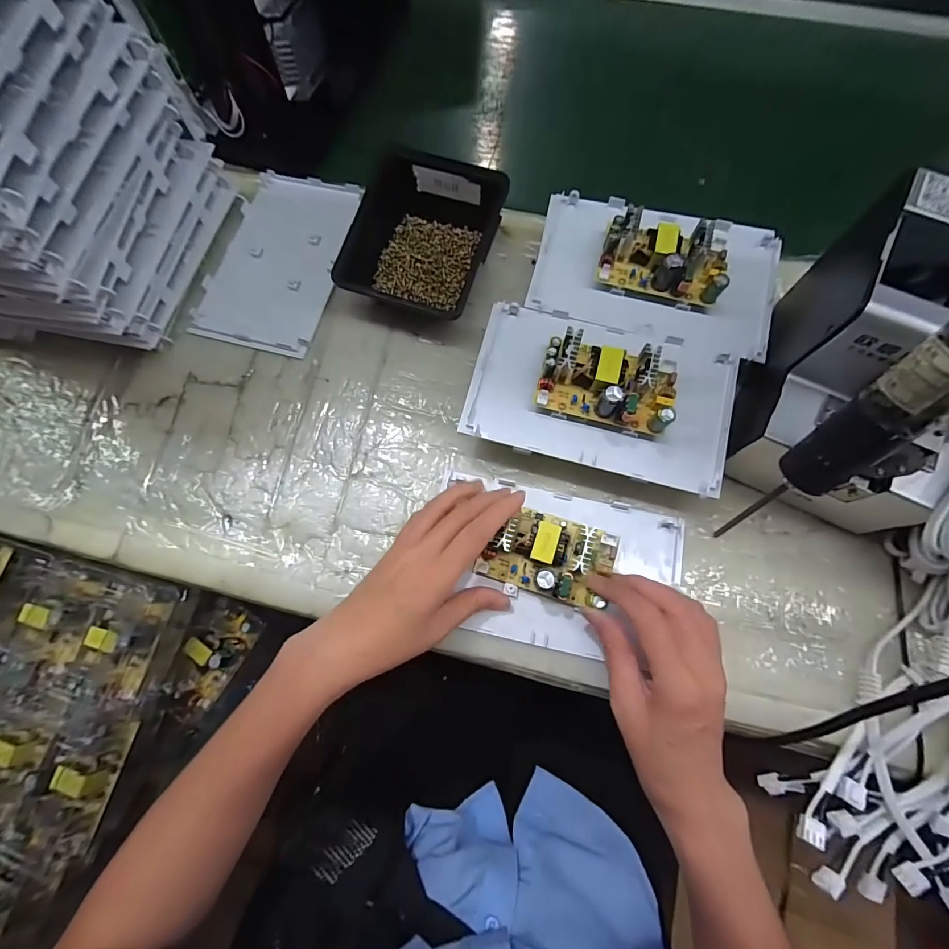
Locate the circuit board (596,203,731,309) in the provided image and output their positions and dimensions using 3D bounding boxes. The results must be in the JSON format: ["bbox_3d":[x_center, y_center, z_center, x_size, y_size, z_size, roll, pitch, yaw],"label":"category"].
[{"bbox_3d":[0.154,-0.177,0.355,0.102,0.035,0.057,13,73,5],"label":"circuit board"}]

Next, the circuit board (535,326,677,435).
[{"bbox_3d":[0.100,-0.069,0.325,0.099,0.035,0.055,15,73,6],"label":"circuit board"}]

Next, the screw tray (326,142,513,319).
[{"bbox_3d":[-0.047,-0.211,0.402,0.128,0.067,0.141,23,75,8],"label":"screw tray"}]

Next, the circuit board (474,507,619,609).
[{"bbox_3d":[0.057,0.059,0.325,0.090,0.032,0.060,19,75,7],"label":"circuit board"}]

